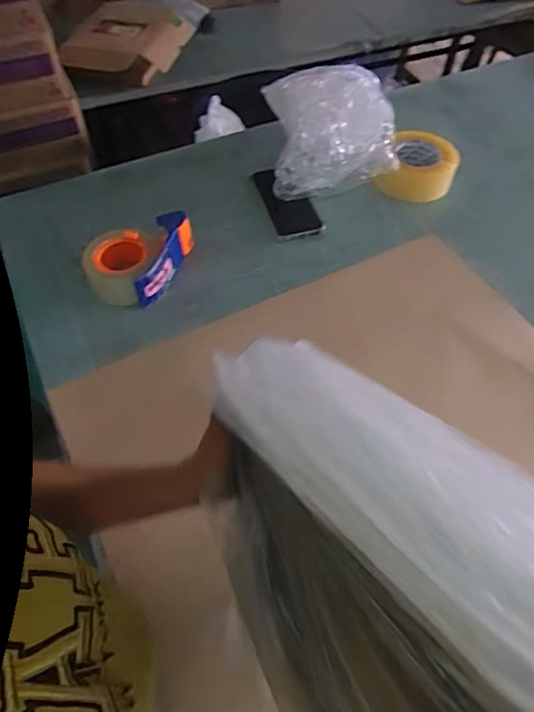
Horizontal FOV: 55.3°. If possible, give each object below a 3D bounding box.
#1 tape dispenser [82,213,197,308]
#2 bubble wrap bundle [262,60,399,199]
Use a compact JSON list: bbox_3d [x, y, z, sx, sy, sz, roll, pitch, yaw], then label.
[{"bbox_3d":[-0.193,-0.149,0.765,0.126,0.064,0.158,18,58,12],"label":"tape dispenser"},{"bbox_3d":[0.106,-0.410,0.885,0.202,0.091,0.320,0,56,0],"label":"bubble wrap bundle"}]

